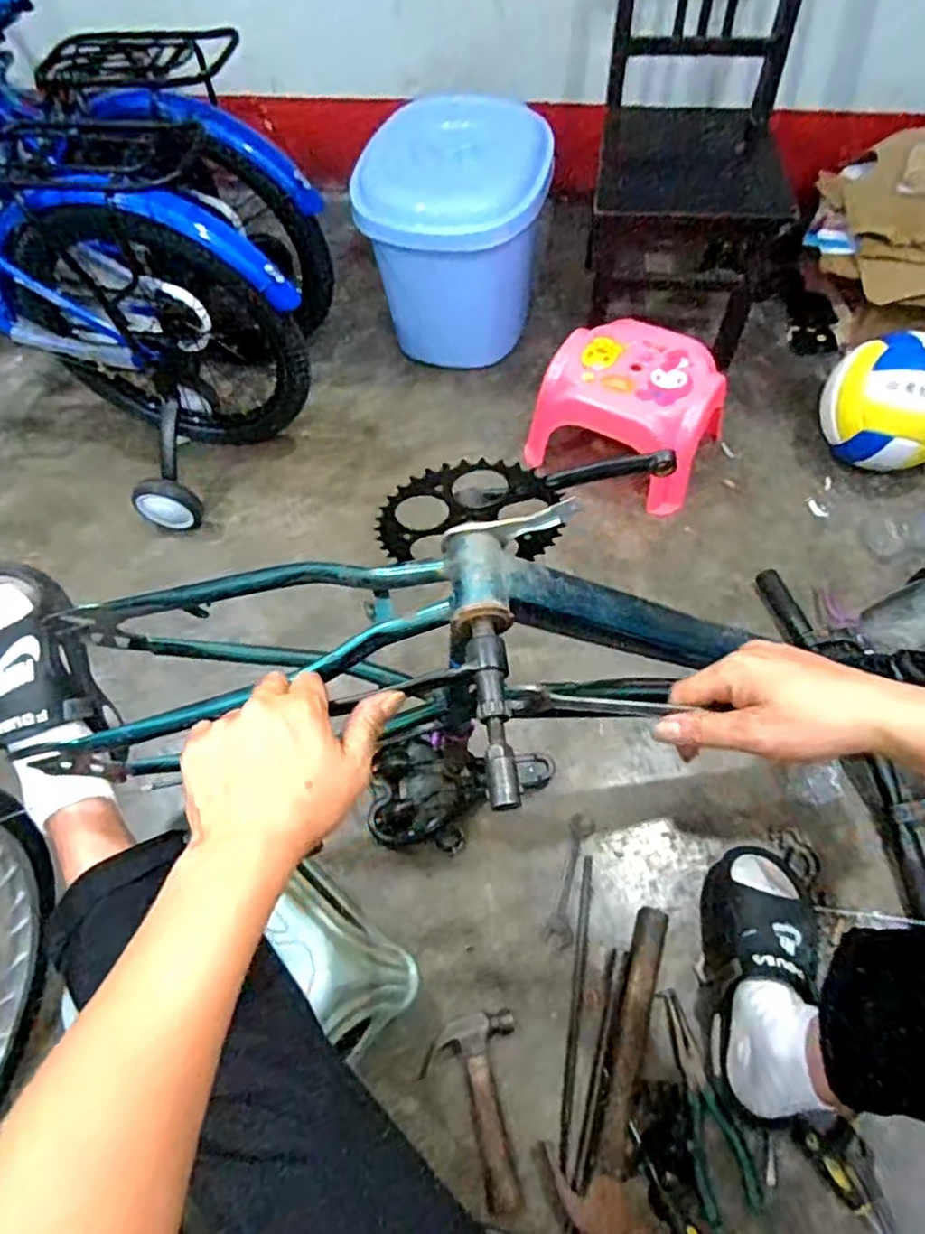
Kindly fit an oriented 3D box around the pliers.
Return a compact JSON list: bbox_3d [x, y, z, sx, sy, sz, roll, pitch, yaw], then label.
[{"bbox_3d":[0.254,0.518,0.746,0.063,0.011,0.199,-13,59,-6],"label":"pliers"}]

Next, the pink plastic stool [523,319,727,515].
[{"bbox_3d":[0.270,-0.329,1.148,0.281,0.204,0.203,23,65,15],"label":"pink plastic stool"}]

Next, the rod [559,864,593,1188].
[{"bbox_3d":[0.133,0.440,0.796,0.015,0.013,0.320,8,59,7],"label":"rod"}]

